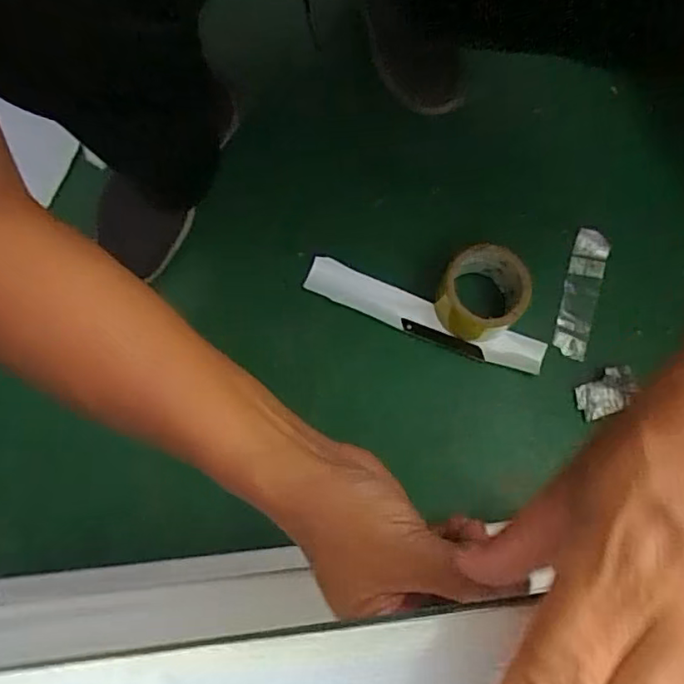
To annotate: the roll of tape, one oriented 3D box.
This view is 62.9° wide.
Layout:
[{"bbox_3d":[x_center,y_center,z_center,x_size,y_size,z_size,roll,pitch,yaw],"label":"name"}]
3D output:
[{"bbox_3d":[0.153,-0.053,0.620,0.092,0.071,0.086,0,75,-1],"label":"roll of tape"}]

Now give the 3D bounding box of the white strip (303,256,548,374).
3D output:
[{"bbox_3d":[0.095,-0.030,0.643,0.281,0.017,0.041,21,76,5],"label":"white strip"}]

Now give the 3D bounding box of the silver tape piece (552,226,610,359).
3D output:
[{"bbox_3d":[0.283,-0.059,0.660,0.040,0.010,0.157,18,77,1],"label":"silver tape piece"}]

